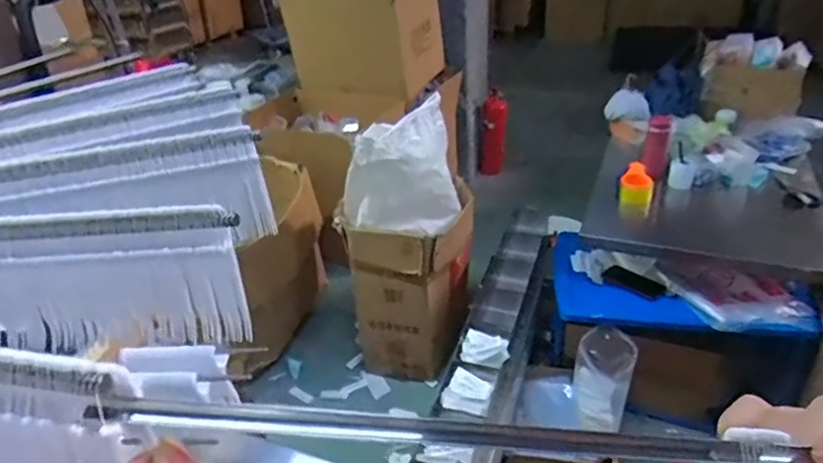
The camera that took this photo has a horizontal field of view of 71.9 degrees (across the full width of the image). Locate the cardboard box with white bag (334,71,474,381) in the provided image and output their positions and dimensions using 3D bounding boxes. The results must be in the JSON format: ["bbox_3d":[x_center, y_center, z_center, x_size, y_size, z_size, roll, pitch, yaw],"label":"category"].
[{"bbox_3d":[-0.010,0.012,1.825,0.352,0.818,0.415,9,33,21],"label":"cardboard box with white bag"}]

